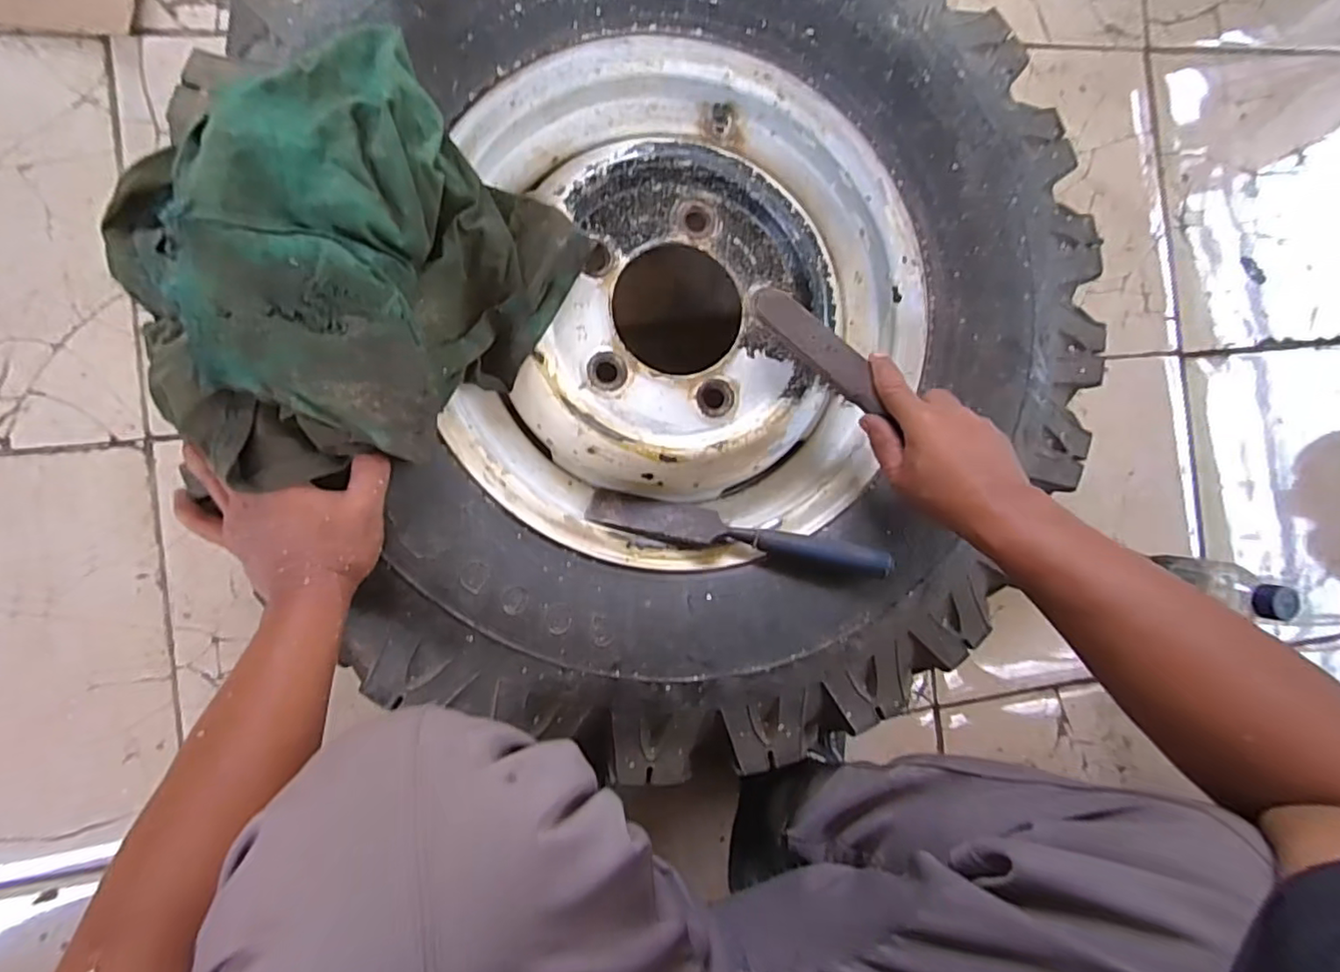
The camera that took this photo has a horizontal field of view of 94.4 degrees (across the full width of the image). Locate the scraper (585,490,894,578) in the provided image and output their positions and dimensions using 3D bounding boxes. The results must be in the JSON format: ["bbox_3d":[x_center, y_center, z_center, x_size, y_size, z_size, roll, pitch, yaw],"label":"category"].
[{"bbox_3d":[0.053,0.040,0.512,0.246,0.032,0.032,11,87,9],"label":"scraper"}]

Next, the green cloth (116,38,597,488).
[{"bbox_3d":[-0.207,-0.149,0.433,0.281,0.119,0.231,-30,94,-9],"label":"green cloth"}]

